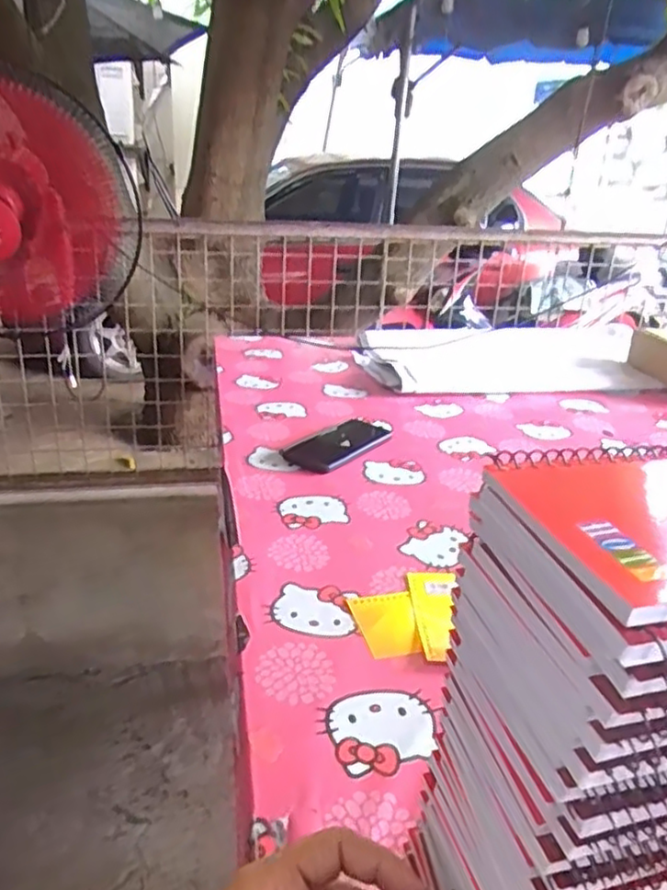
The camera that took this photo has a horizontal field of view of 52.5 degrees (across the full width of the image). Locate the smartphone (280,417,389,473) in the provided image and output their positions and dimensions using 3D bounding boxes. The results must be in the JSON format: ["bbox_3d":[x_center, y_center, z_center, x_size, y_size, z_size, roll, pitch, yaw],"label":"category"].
[{"bbox_3d":[0.006,-0.004,0.935,0.088,0.011,0.160,19,28,32],"label":"smartphone"}]

